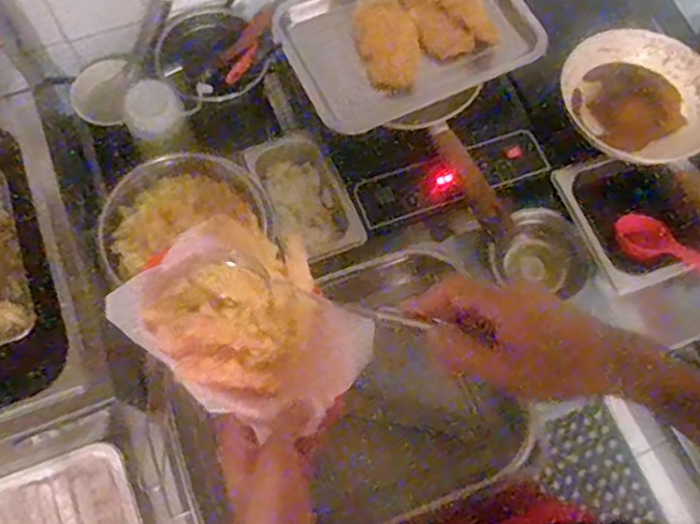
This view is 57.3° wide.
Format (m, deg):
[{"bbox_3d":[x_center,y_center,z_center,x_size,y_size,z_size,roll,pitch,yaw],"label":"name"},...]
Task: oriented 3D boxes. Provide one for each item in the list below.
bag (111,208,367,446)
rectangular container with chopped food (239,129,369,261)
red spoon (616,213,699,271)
[{"bbox_3d":[-0.092,0.048,0.559,0.207,0.046,0.151,39,72,13],"label":"bag"},{"bbox_3d":[-0.055,-0.080,0.786,0.098,0.057,0.160,-25,71,-11],"label":"rectangular container with chopped food"},{"bbox_3d":[0.392,-0.008,0.765,0.150,0.024,0.042,33,71,11],"label":"red spoon"}]

